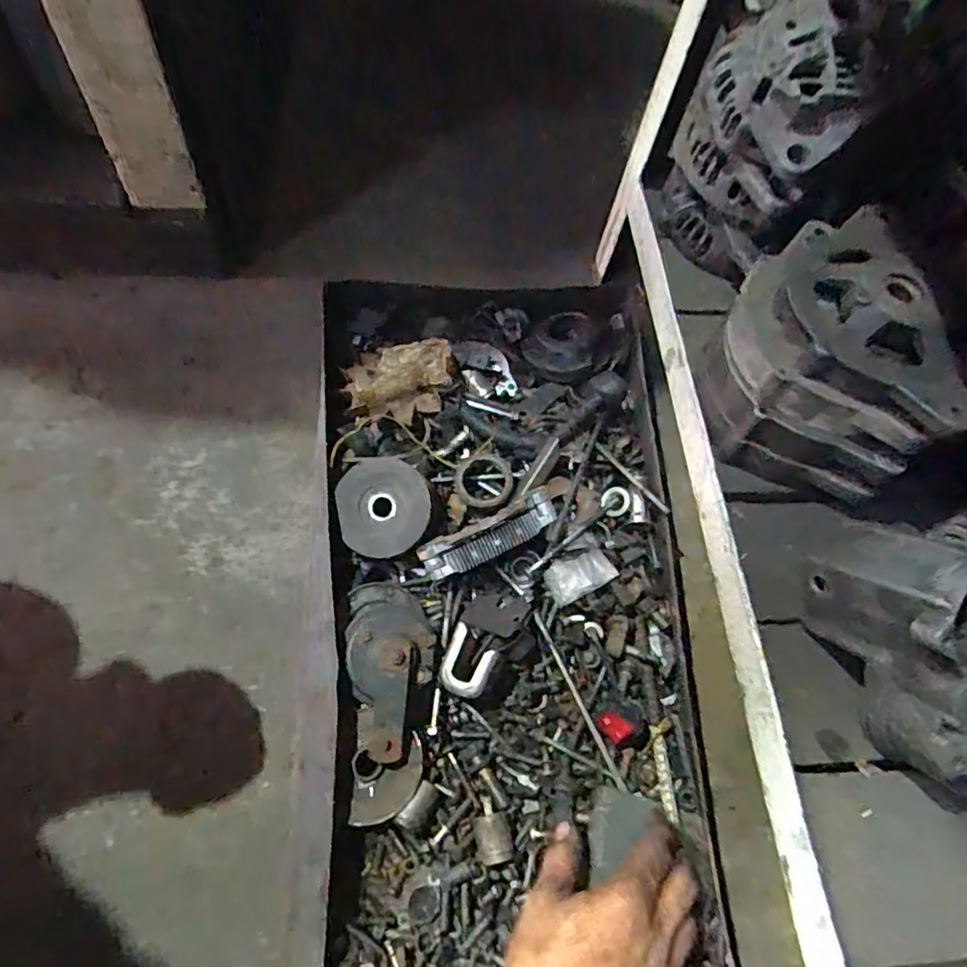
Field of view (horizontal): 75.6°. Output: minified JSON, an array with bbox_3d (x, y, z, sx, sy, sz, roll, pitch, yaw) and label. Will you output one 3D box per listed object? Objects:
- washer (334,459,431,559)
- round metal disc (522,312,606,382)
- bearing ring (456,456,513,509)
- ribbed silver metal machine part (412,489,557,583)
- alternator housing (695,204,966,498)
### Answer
[{"bbox_3d":[-0.081,0.020,0.506,0.076,0.008,0.076,-11,85,8],"label":"washer"},{"bbox_3d":[0.077,-0.131,0.602,0.072,0.031,0.069,2,64,-3],"label":"round metal disc"},{"bbox_3d":[0.001,-0.004,0.533,0.047,0.011,0.043,4,62,-7],"label":"bearing ring"},{"bbox_3d":[0.006,0.045,0.499,0.112,0.040,0.033,-22,68,-19],"label":"ribbed silver metal machine part"},{"bbox_3d":[0.226,-0.098,0.440,0.111,0.119,0.187,4,62,-6],"label":"alternator housing"}]

